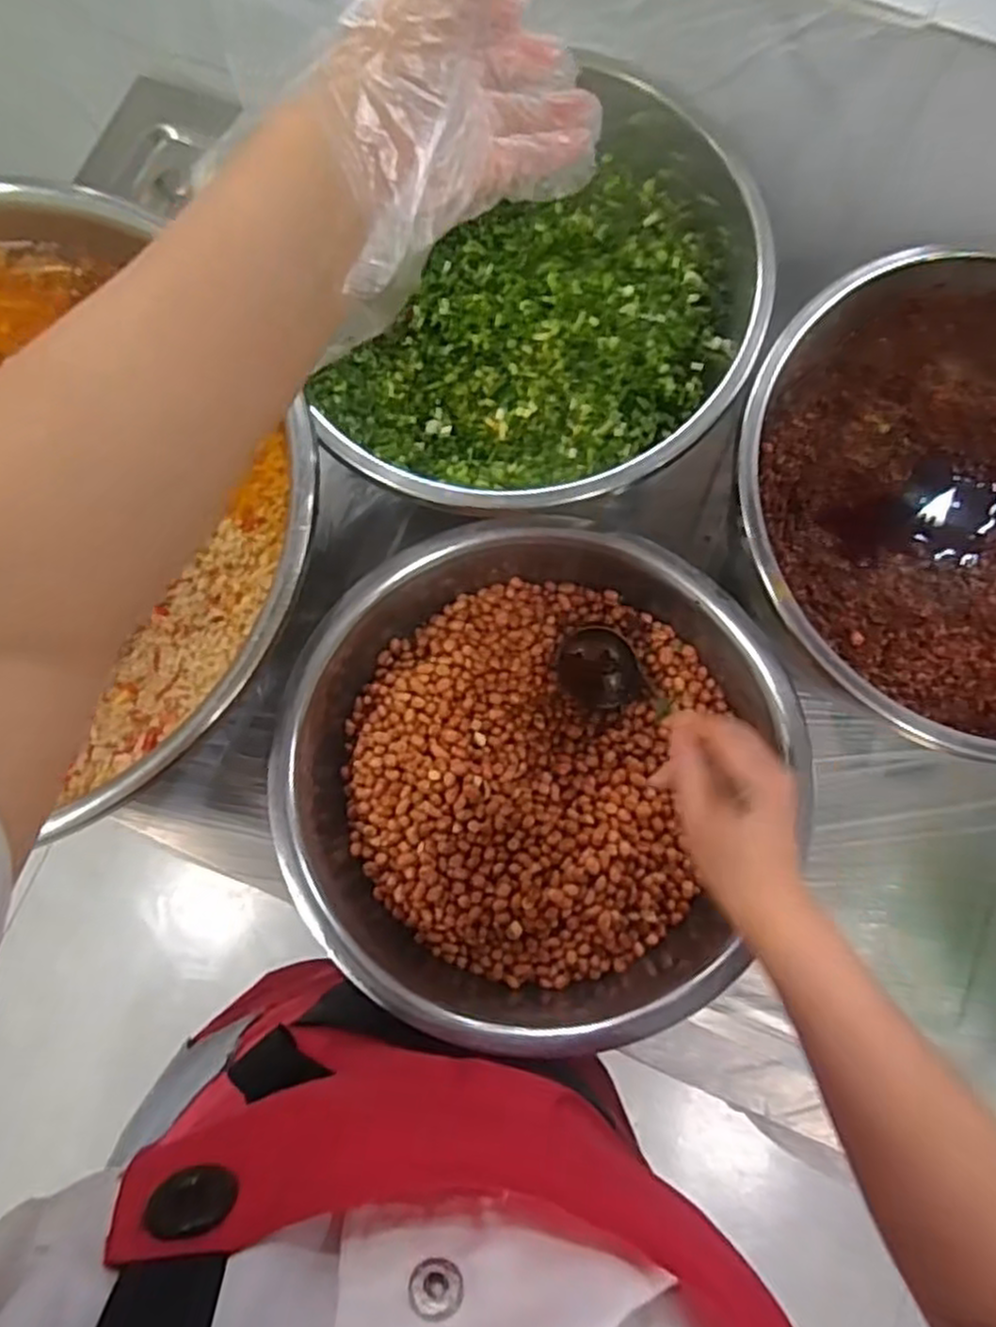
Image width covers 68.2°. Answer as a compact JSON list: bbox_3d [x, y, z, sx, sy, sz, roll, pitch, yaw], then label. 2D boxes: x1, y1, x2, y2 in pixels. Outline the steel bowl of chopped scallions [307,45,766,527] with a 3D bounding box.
[{"bbox_3d":[0.026,-0.264,0.566,0.300,0.136,0.319,0,79,0],"label":"steel bowl of chopped scallions"}]

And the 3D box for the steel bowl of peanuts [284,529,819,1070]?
[{"bbox_3d":[0.016,0.072,0.528,0.322,0.098,0.336,0,79,0],"label":"steel bowl of peanuts"}]

